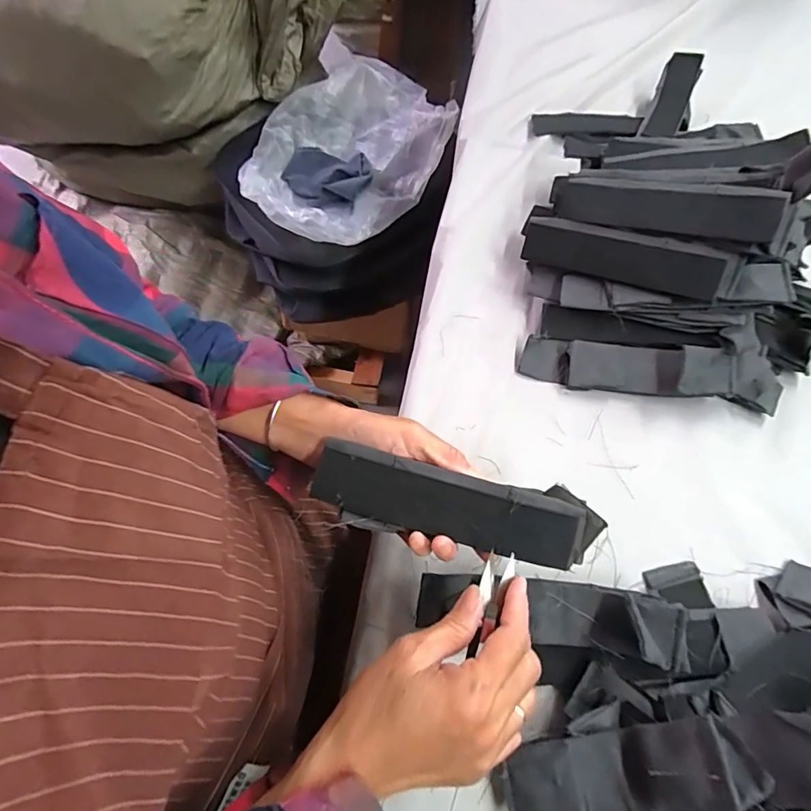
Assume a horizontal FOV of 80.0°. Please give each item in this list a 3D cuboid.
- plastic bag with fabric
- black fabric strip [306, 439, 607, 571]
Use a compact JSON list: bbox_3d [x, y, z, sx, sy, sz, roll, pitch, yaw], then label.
[{"bbox_3d":[-0.122,-0.495,0.933,0.336,0.120,0.393,41,70,16],"label":"plastic bag with fabric"},{"bbox_3d":[0.033,0.069,0.329,0.193,0.011,0.049,11,87,3],"label":"black fabric strip"}]

